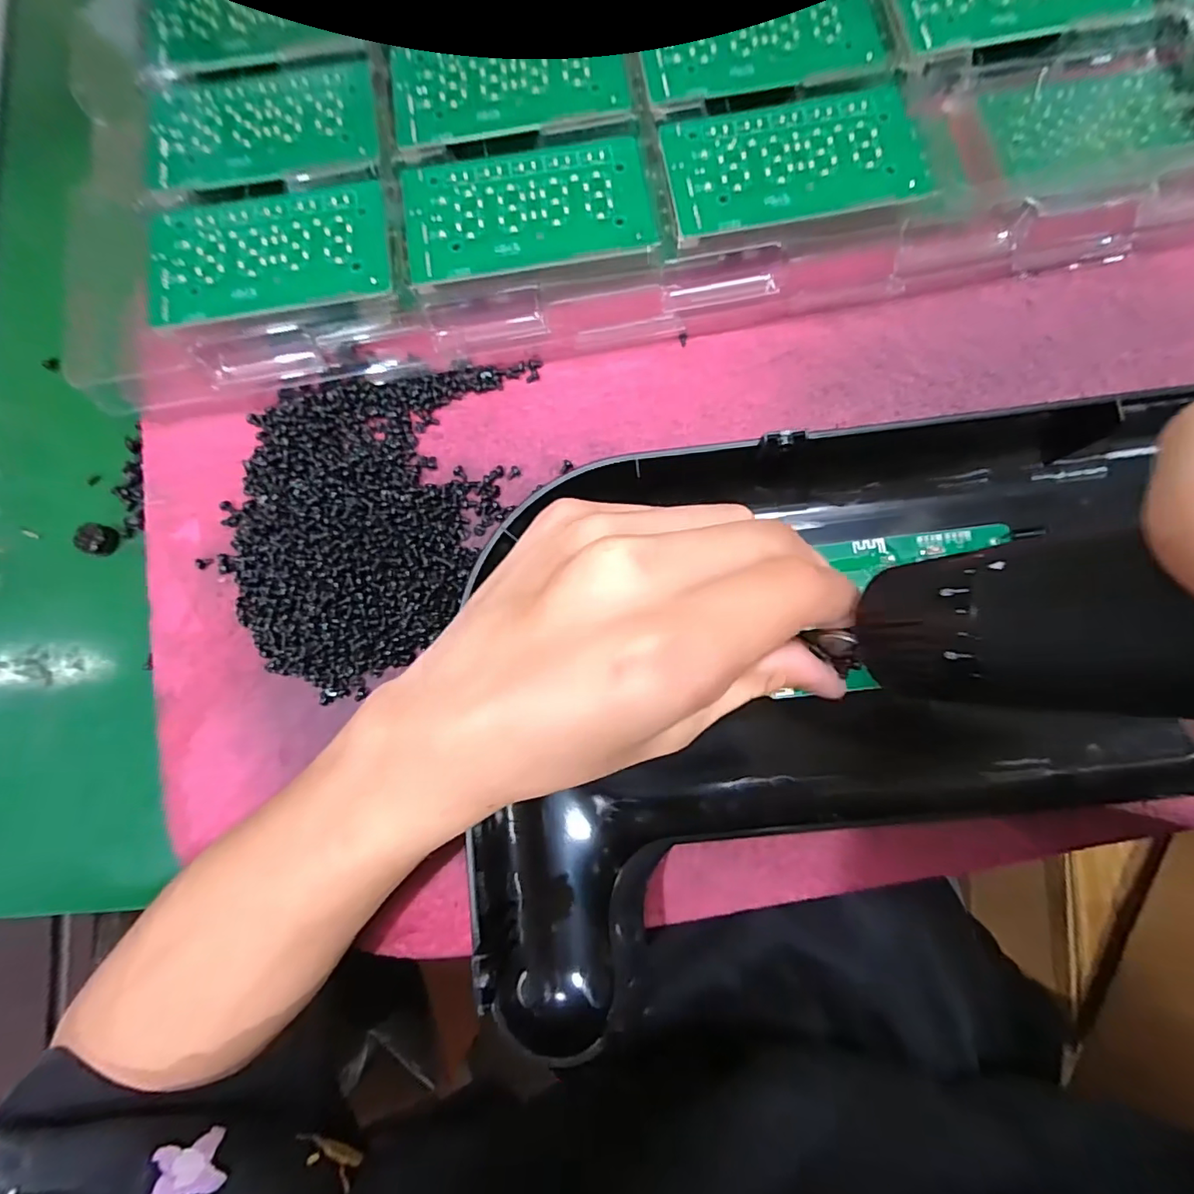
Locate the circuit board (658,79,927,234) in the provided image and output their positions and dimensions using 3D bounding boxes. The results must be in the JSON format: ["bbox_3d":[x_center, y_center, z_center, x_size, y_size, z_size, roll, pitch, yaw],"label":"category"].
[{"bbox_3d":[0.084,-0.190,0.242,0.106,0.009,0.058,-9,81,2],"label":"circuit board"}]

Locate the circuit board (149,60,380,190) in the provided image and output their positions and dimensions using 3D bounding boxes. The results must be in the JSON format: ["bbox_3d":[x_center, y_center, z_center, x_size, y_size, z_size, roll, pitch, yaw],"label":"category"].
[{"bbox_3d":[-0.154,-0.219,0.259,0.102,0.010,0.055,-7,81,2],"label":"circuit board"}]

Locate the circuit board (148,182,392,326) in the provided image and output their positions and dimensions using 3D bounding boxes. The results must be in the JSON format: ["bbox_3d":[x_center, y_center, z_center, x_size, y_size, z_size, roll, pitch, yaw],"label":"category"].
[{"bbox_3d":[-0.144,-0.151,0.247,0.102,0.004,0.056,-8,81,0],"label":"circuit board"}]

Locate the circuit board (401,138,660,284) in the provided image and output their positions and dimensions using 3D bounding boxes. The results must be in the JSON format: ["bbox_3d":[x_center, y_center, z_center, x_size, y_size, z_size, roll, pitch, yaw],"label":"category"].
[{"bbox_3d":[-0.030,-0.170,0.246,0.105,0.004,0.056,-9,80,-1],"label":"circuit board"}]

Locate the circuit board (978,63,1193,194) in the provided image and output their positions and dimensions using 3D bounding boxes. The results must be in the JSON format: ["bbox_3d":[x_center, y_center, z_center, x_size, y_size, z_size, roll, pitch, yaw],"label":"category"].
[{"bbox_3d":[0.220,-0.212,0.249,0.089,0.008,0.053,-12,81,2],"label":"circuit board"}]

